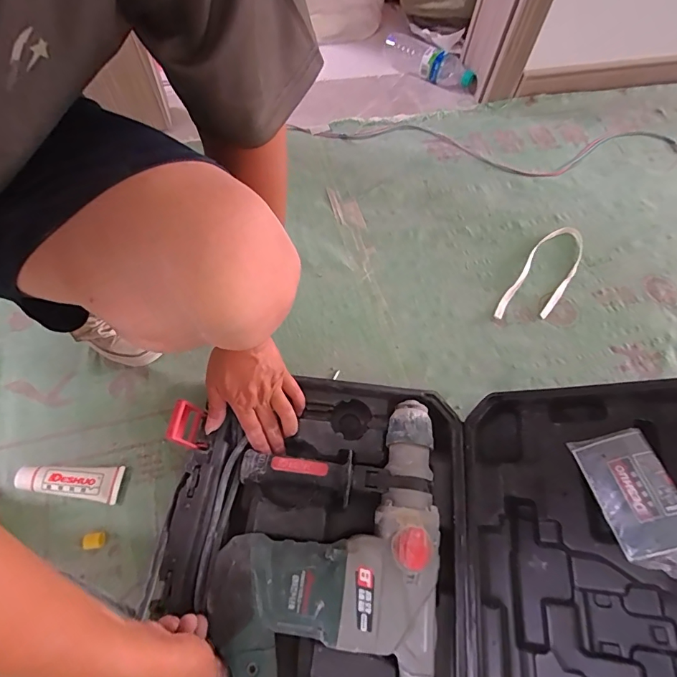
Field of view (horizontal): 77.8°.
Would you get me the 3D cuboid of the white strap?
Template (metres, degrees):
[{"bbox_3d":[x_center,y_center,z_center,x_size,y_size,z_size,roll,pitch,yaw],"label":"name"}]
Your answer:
[{"bbox_3d":[0.365,-0.115,0.736,0.082,0.013,0.259,33,65,14],"label":"white strap"}]

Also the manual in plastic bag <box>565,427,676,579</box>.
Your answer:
[{"bbox_3d":[0.311,0.168,0.434,0.076,0.018,0.140,-21,57,16],"label":"manual in plastic bag"}]

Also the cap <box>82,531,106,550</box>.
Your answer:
[{"bbox_3d":[-0.295,0.246,0.509,0.021,0.021,0.019,-7,62,-7],"label":"cap"}]

